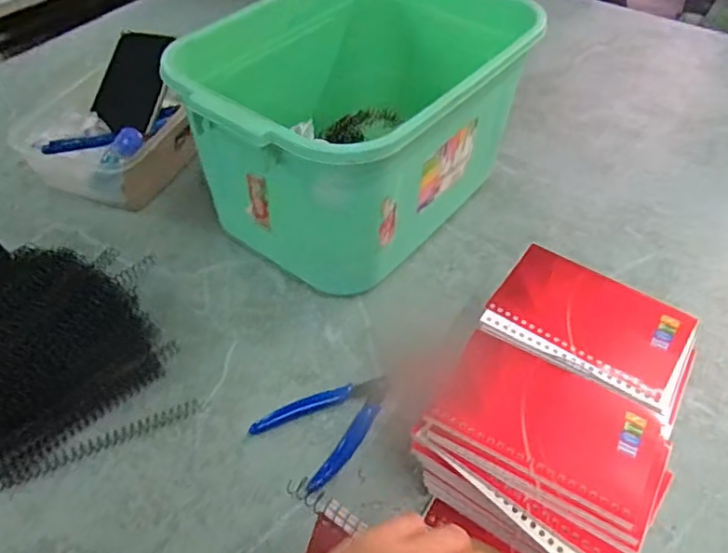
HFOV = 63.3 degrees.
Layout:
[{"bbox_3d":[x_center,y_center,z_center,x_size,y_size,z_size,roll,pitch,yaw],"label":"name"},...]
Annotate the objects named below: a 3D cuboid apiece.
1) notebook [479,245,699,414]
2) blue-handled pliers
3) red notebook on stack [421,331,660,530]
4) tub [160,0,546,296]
[{"bbox_3d":[0.162,0.033,0.426,0.131,0.006,0.097,27,53,22],"label":"notebook"},{"bbox_3d":[-0.023,0.114,0.479,0.109,0.009,0.071,-34,57,-28],"label":"blue-handled pliers"},{"bbox_3d":[0.115,0.088,0.371,0.128,0.009,0.081,23,51,19],"label":"red notebook on stack"},{"bbox_3d":[-0.011,-0.154,0.606,0.251,0.186,0.317,33,55,26],"label":"tub"}]

